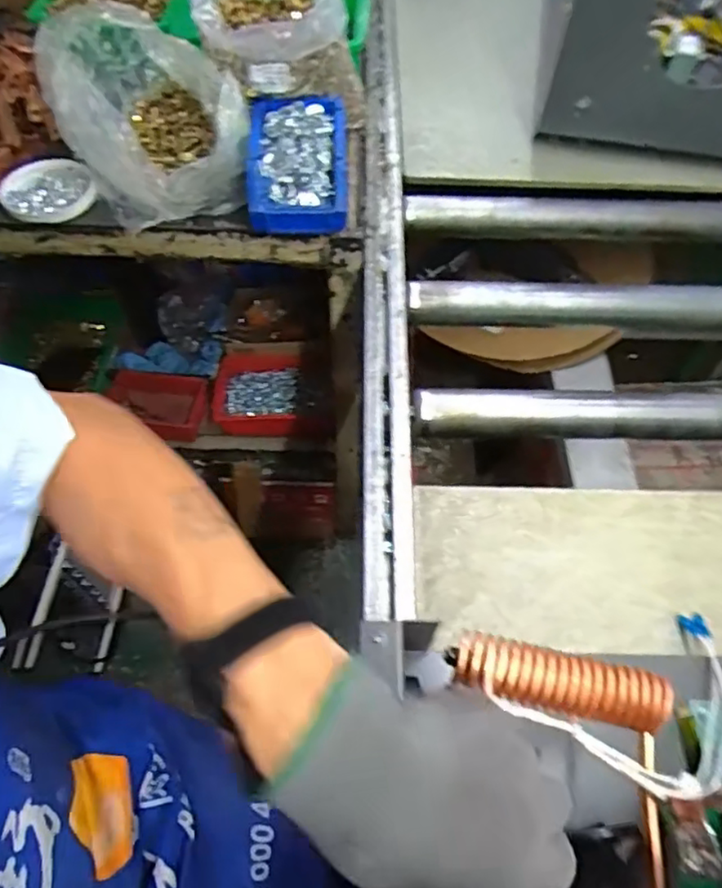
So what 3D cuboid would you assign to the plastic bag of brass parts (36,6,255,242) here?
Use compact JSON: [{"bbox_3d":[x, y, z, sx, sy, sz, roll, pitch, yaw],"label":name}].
[{"bbox_3d":[-0.231,-0.353,0.670,0.154,0.119,0.231,-27,62,-17],"label":"plastic bag of brass parts"}]

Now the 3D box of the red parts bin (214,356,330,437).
[{"bbox_3d":[-0.144,-0.076,1.012,0.189,0.054,0.131,5,58,1],"label":"red parts bin"}]

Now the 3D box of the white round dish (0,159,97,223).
[{"bbox_3d":[-0.349,-0.280,0.691,0.104,0.019,0.089,22,58,11],"label":"white round dish"}]

